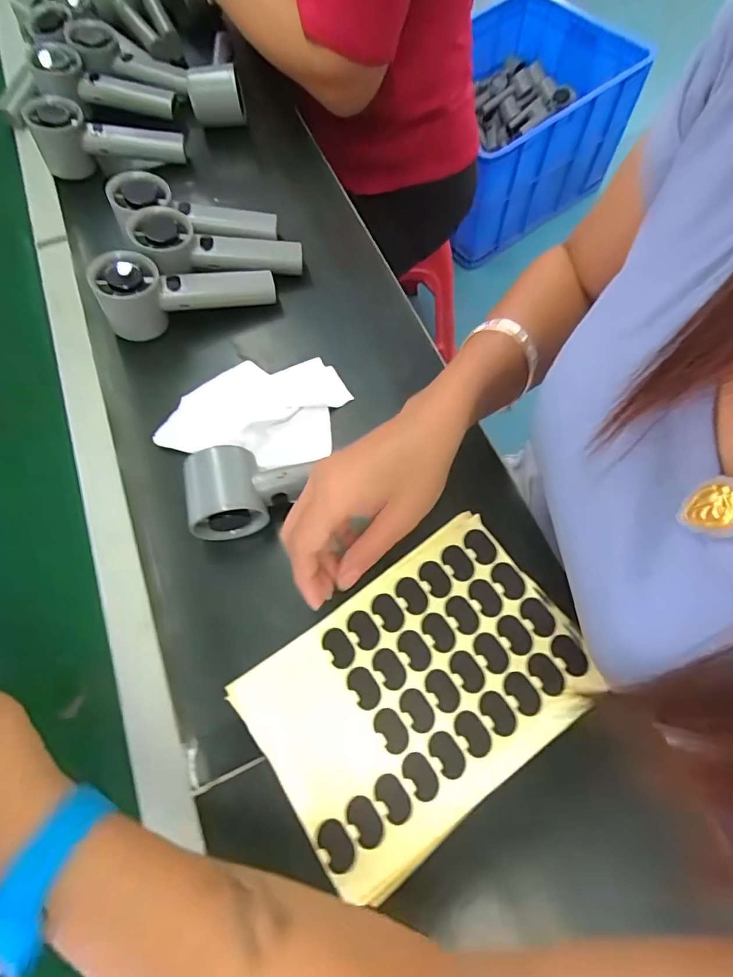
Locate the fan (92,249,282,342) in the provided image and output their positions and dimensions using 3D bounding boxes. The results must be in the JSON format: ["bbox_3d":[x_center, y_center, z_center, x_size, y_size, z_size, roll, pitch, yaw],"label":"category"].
[{"bbox_3d":[-0.164,-0.186,0.430,0.152,0.063,0.049,-15,68,-6],"label":"fan"}]

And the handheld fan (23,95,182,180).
[{"bbox_3d":[-0.281,-0.379,0.509,0.148,0.070,0.048,-7,67,-3],"label":"handheld fan"}]

